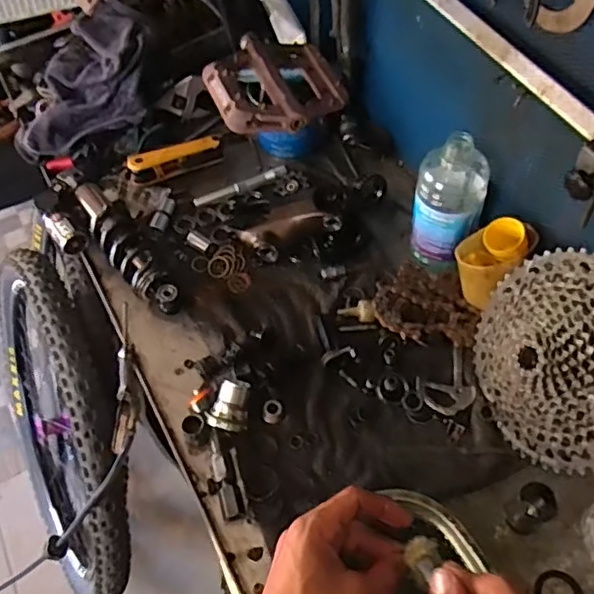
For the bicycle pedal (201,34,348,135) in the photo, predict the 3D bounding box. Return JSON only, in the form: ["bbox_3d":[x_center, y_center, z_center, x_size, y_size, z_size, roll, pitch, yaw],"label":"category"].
[{"bbox_3d":[-0.023,-0.184,0.518,0.109,0.028,0.102,-23,58,-11],"label":"bicycle pedal"}]

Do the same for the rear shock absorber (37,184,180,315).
[{"bbox_3d":[-0.228,-0.052,0.723,0.078,0.057,0.213,-33,60,-18],"label":"rear shock absorber"}]

